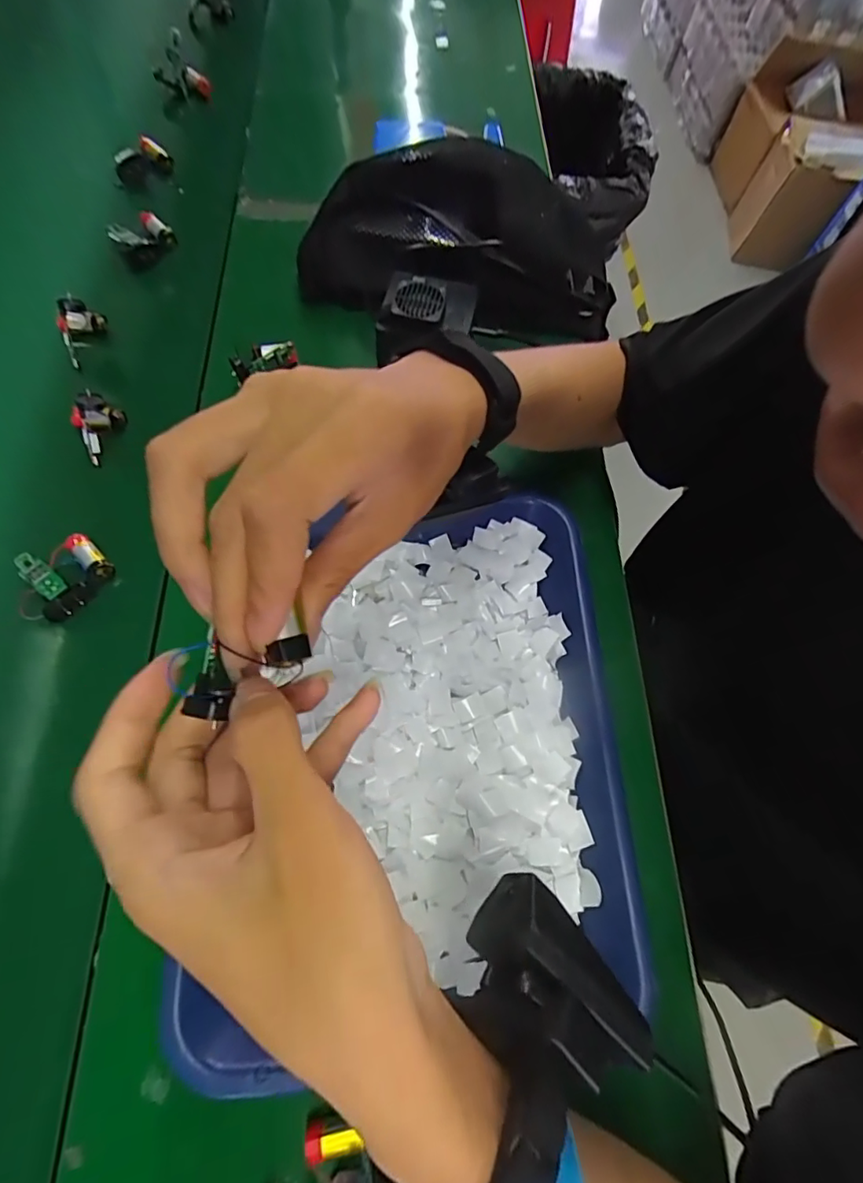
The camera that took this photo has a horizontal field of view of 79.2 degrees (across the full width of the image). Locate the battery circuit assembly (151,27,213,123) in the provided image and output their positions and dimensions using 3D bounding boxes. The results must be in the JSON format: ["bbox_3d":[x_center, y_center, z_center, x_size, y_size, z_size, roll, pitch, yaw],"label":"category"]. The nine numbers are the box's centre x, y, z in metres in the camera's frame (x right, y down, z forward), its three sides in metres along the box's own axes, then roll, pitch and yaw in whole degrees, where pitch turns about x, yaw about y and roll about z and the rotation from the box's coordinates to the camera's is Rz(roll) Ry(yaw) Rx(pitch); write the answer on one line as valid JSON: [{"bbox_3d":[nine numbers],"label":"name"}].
[{"bbox_3d":[-0.279,-0.574,0.581,0.056,0.065,0.017,-14,70,-12],"label":"battery circuit assembly"}]

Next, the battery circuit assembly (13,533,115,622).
[{"bbox_3d":[-0.259,-0.010,0.366,0.060,0.021,0.050,-39,76,-19],"label":"battery circuit assembly"}]

